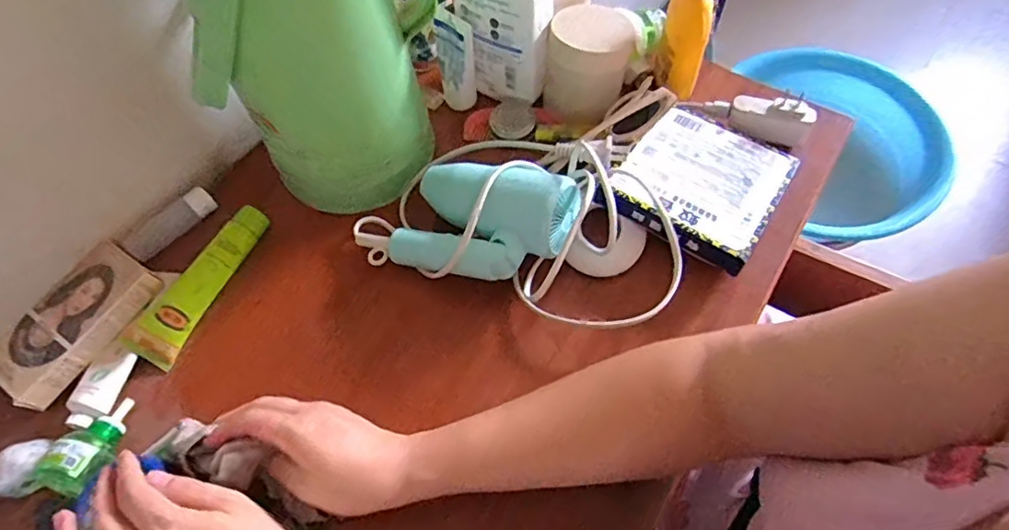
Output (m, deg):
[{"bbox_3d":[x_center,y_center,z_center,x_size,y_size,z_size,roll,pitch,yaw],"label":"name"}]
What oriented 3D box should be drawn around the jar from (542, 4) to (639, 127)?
[{"bbox_3d":[0.081,-0.196,0.557,0.081,0.083,0.092,11,63,8],"label":"jar"}]

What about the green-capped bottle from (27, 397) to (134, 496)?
[{"bbox_3d":[-0.310,0.136,0.432,0.039,0.043,0.074,25,66,15],"label":"green-capped bottle"}]

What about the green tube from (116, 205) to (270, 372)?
[{"bbox_3d":[-0.265,0.014,0.506,0.034,0.026,0.152,23,65,14],"label":"green tube"}]

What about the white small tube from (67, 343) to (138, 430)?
[{"bbox_3d":[-0.338,0.099,0.480,0.034,0.023,0.071,7,62,6],"label":"white small tube"}]

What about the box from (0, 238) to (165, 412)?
[{"bbox_3d":[-0.364,0.048,0.489,0.067,0.031,0.135,28,66,16],"label":"box"}]

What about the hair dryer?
[{"bbox_3d":[-0.017,-0.037,0.492,0.143,0.075,0.096,17,64,12],"label":"hair dryer"}]

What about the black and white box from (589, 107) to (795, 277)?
[{"bbox_3d":[0.180,-0.080,0.519,0.131,0.022,0.144,28,66,16],"label":"black and white box"}]

